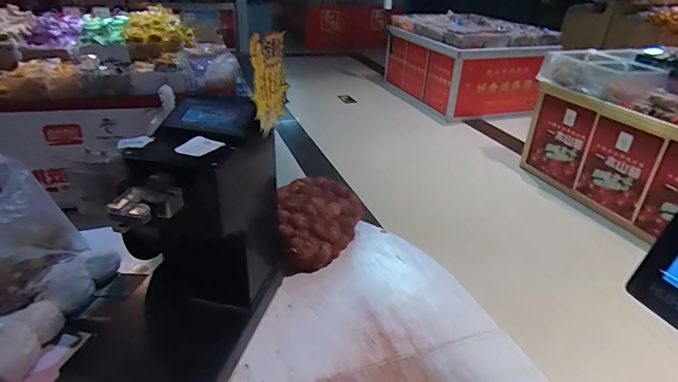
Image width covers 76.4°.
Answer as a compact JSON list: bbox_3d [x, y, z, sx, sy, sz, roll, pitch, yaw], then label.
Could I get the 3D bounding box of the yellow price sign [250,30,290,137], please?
[{"bbox_3d":[-0.113,-0.181,0.724,0.008,0.157,0.184,3,22,7],"label":"yellow price sign"}]

